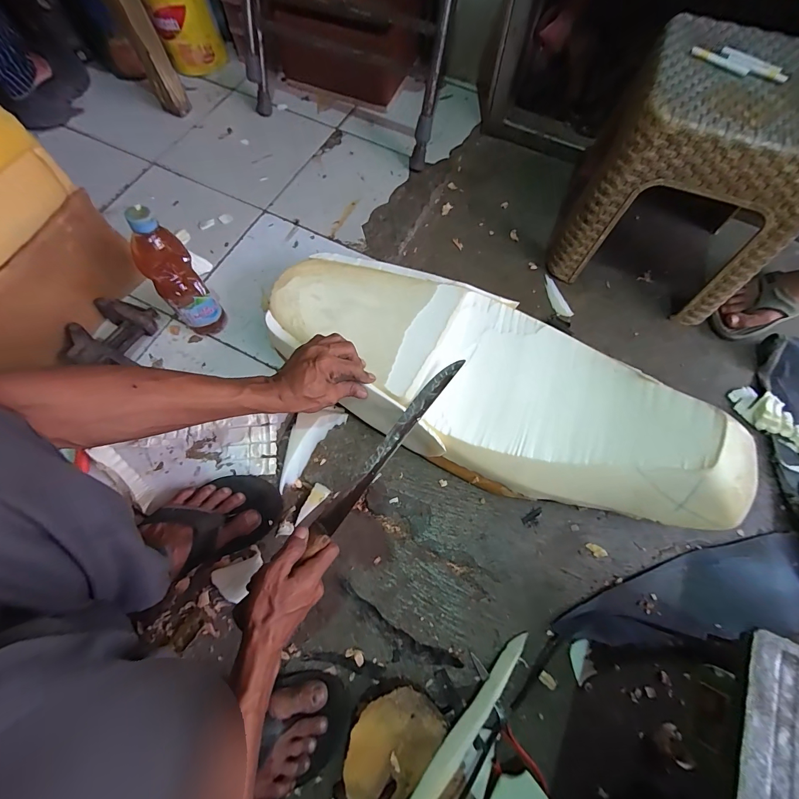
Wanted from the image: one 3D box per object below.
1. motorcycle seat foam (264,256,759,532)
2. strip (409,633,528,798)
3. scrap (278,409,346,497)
[{"bbox_3d":[0.123,-0.027,0.540,0.686,0.126,0.253,28,72,11],"label":"motorcycle seat foam"},{"bbox_3d":[0.055,0.440,0.445,0.329,0.049,0.037,-39,76,-14],"label":"strip"},{"bbox_3d":[-0.162,0.071,0.605,0.067,0.011,0.155,37,74,11],"label":"scrap"}]

